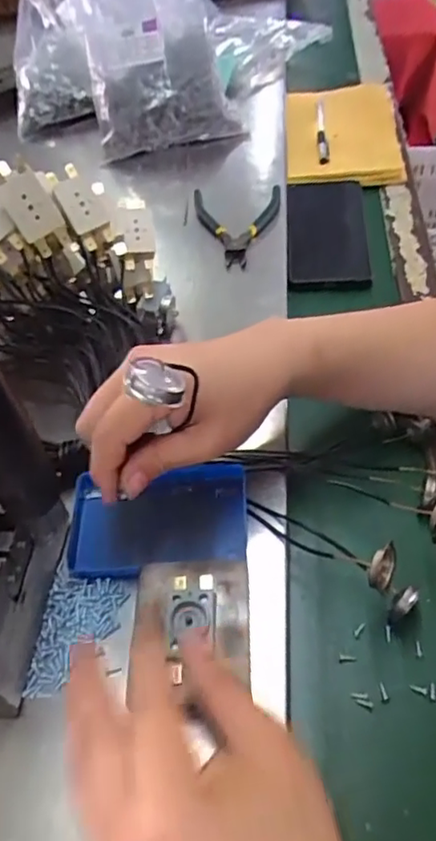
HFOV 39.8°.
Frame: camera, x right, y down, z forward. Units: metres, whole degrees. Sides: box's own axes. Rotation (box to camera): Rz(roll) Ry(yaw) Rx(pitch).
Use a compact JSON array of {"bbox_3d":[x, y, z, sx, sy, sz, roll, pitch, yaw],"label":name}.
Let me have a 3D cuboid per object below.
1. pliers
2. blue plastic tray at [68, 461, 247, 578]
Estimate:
[{"bbox_3d":[0.022,-0.193,0.592,0.086,0.020,0.110,-4,52,1],"label":"pliers"},{"bbox_3d":[-0.039,0.065,0.396,0.114,0.023,0.068,-2,52,-5],"label":"blue plastic tray"}]

